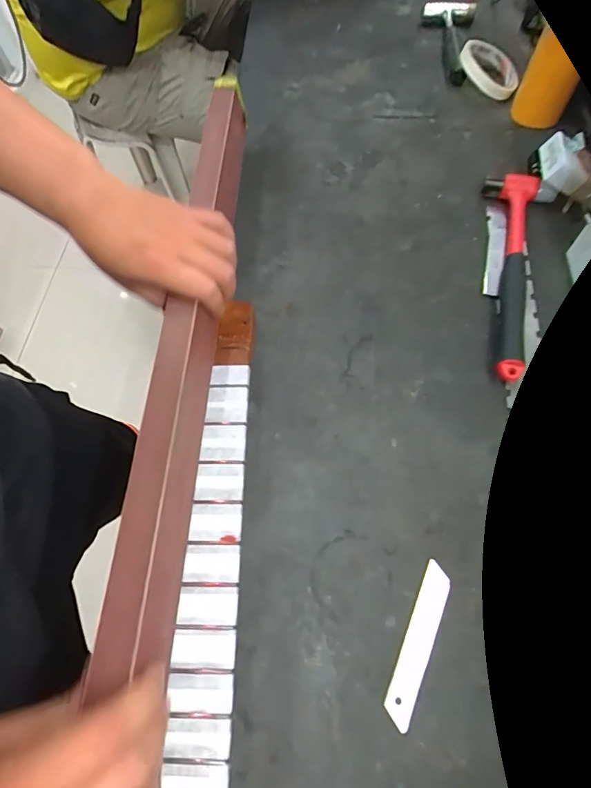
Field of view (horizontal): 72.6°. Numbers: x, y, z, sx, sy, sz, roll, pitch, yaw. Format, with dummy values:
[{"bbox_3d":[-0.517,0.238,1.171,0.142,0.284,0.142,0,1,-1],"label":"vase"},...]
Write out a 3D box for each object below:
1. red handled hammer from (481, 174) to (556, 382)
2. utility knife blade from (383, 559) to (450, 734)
[{"bbox_3d":[0.209,-0.125,0.400,0.064,0.028,0.242,16,67,9],"label":"red handled hammer"},{"bbox_3d":[0.088,0.175,0.287,0.020,0.004,0.104,23,68,12],"label":"utility knife blade"}]

